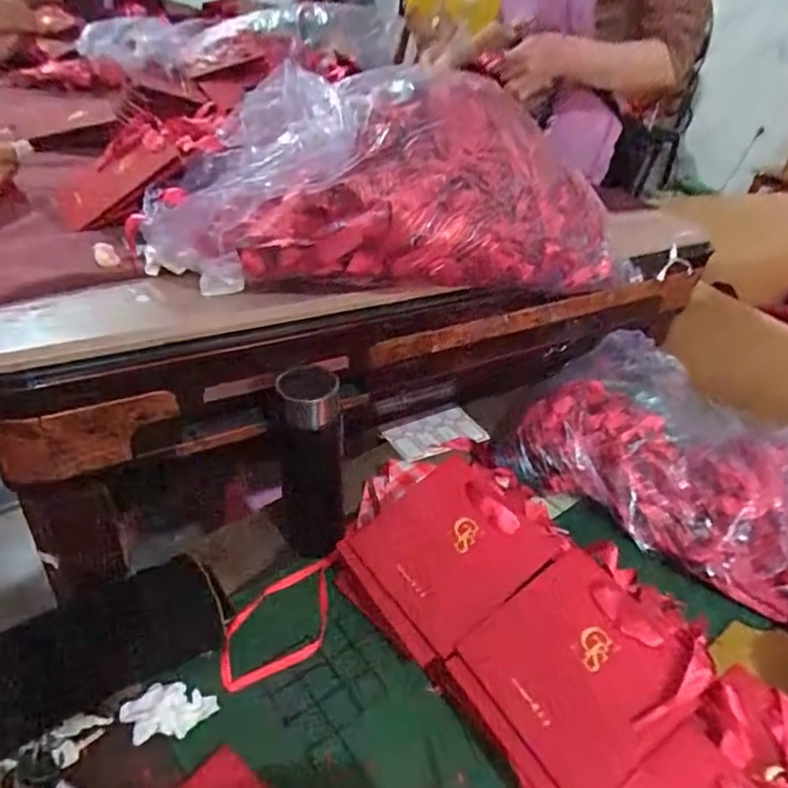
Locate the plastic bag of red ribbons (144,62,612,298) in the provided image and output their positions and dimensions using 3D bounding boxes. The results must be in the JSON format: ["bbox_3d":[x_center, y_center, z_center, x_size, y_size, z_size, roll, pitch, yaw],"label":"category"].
[{"bbox_3d":[0.008,-0.208,0.590,0.487,0.178,0.207,-11,39,-25],"label":"plastic bag of red ribbons"}]

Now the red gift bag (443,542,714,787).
[{"bbox_3d":[0.150,0.224,0.472,0.179,0.035,0.142,-43,53,-5],"label":"red gift bag"}]

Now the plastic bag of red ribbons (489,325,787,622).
[{"bbox_3d":[0.409,0.080,0.684,0.510,0.169,0.245,27,39,26],"label":"plastic bag of red ribbons"}]

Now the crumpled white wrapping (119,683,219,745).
[{"bbox_3d":[-0.182,0.261,0.472,0.070,0.028,0.035,3,35,-8],"label":"crumpled white wrapping"}]

